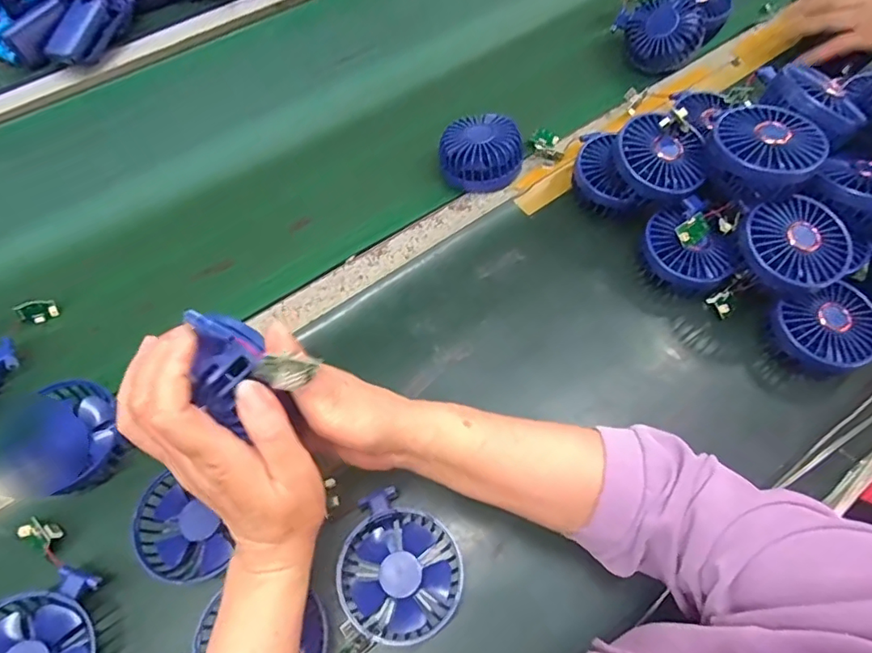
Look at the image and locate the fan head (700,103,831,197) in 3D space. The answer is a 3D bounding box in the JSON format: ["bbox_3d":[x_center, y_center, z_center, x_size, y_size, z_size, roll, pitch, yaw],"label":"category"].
[{"bbox_3d":[0.283,-0.152,0.475,0.088,0.046,0.090,-38,69,-18],"label":"fan head"}]

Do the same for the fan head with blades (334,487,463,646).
[{"bbox_3d":[-0.028,0.185,0.410,0.091,0.035,0.090,1,65,-2],"label":"fan head with blades"}]

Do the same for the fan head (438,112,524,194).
[{"bbox_3d":[0.048,-0.186,0.576,0.085,0.044,0.079,7,65,1],"label":"fan head"}]

